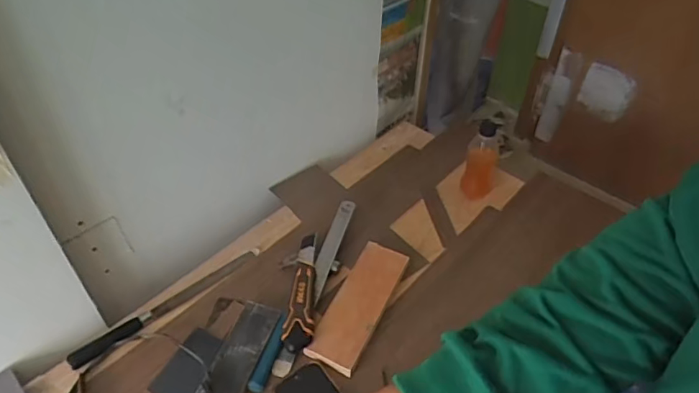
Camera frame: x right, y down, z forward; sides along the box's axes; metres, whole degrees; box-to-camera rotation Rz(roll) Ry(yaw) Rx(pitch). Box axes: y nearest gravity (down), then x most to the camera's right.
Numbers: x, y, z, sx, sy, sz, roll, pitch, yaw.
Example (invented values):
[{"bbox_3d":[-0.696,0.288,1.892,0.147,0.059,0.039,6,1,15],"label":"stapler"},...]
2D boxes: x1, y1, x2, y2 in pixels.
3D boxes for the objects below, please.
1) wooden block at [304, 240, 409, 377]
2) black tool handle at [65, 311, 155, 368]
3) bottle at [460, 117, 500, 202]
[{"bbox_3d":[0.020,0.165,0.828,0.078,0.019,0.232,21,48,16],"label":"wooden block"},{"bbox_3d":[-0.359,0.212,0.775,0.126,0.017,0.028,-29,54,-29],"label":"black tool handle"},{"bbox_3d":[0.251,-0.064,0.974,0.062,0.155,0.054,19,48,17],"label":"bottle"}]

